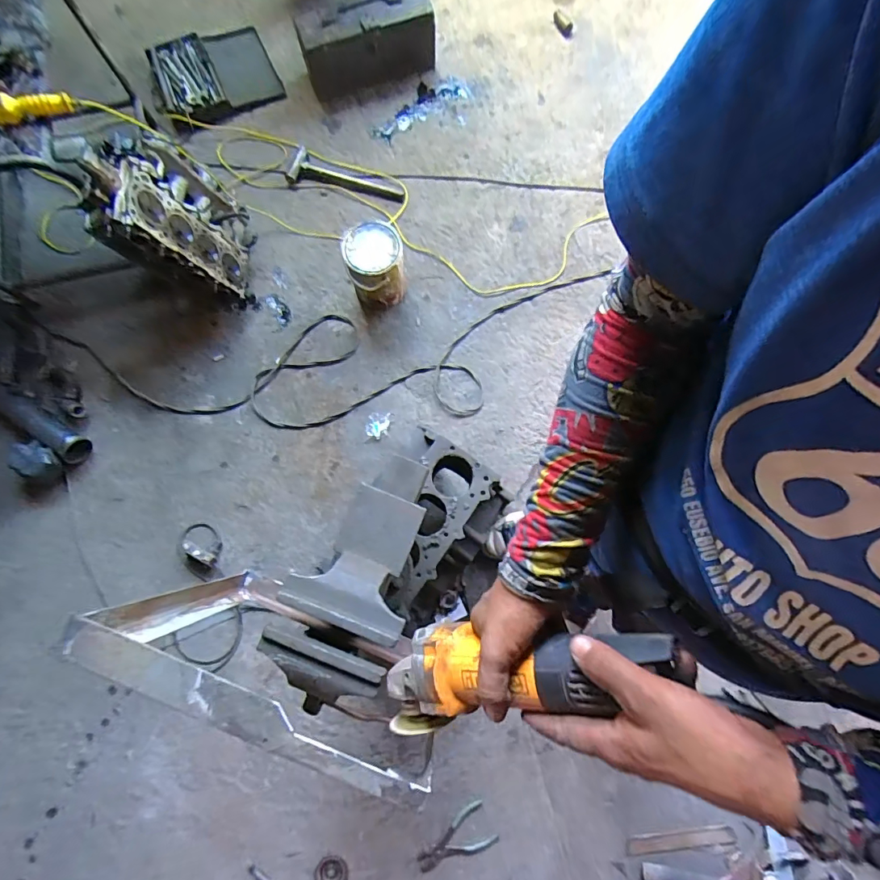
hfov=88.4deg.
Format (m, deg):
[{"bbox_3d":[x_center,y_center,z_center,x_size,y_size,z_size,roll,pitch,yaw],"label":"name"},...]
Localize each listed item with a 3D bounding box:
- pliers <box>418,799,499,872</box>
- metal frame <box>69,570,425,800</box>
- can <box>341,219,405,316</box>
[{"bbox_3d":[0.037,0.993,1.113,0.197,0.020,0.107,-29,77,-6],"label":"pliers"},{"bbox_3d":[-0.186,0.273,0.591,0.357,0.400,0.057,18,78,4],"label":"metal frame"},{"bbox_3d":[-0.186,-0.511,1.322,0.163,0.173,0.186,-19,78,-4],"label":"can"}]

